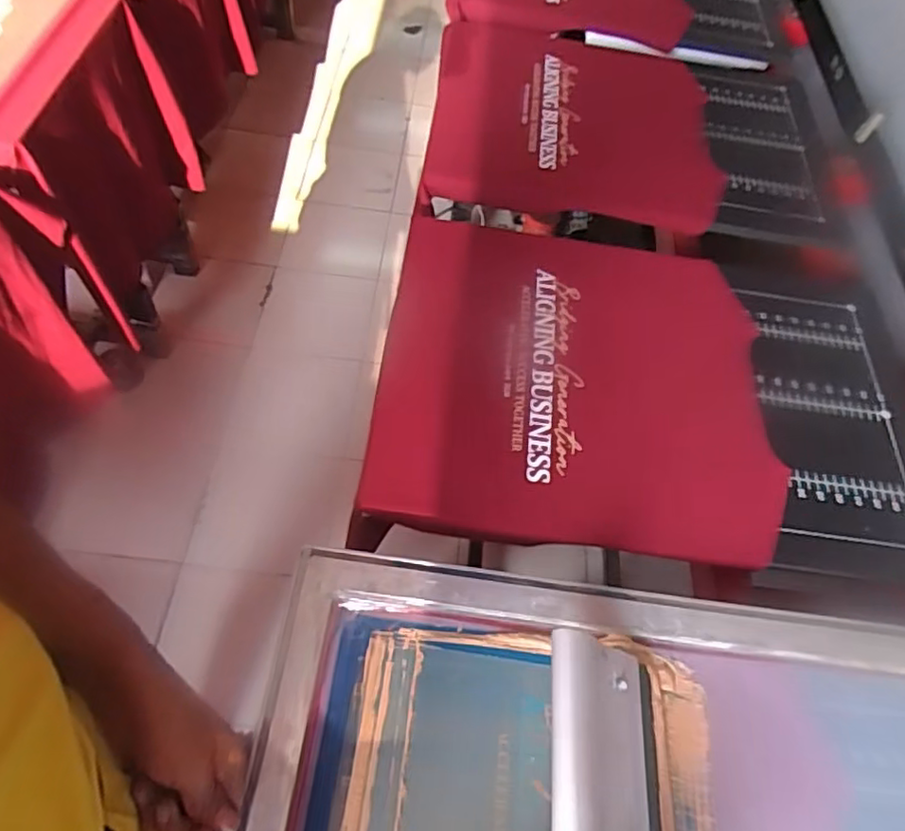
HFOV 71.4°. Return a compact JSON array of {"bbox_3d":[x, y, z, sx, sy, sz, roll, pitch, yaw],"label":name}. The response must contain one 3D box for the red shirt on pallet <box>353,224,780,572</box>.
[{"bbox_3d":[0.135,-0.049,0.710,0.422,0.035,0.407,6,58,-1],"label":"red shirt on pallet"}]

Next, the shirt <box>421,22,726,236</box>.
[{"bbox_3d":[0.177,-0.463,0.953,0.424,0.039,0.439,2,58,-7],"label":"shirt"}]

